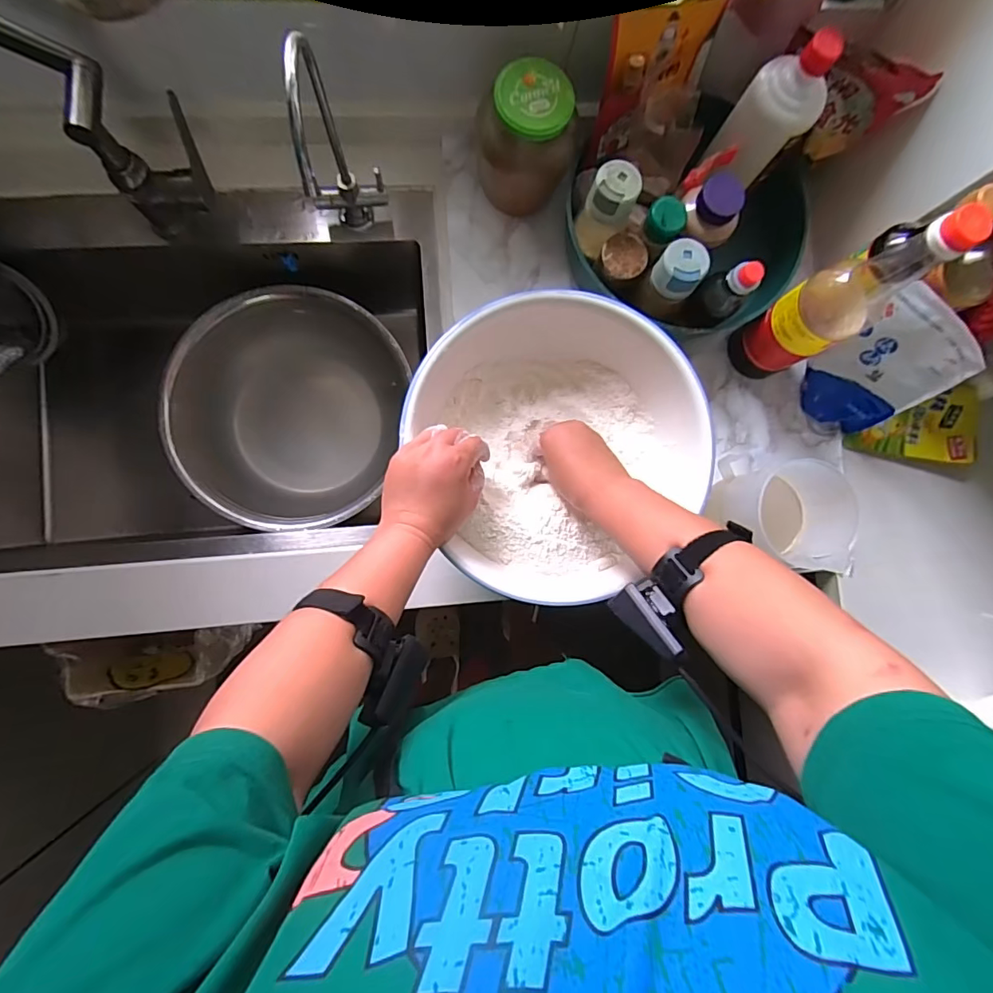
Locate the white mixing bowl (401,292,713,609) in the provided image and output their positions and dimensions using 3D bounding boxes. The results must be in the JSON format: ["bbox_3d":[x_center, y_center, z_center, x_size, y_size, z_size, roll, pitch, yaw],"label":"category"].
[{"bbox_3d":[0.069,-0.061,0.562,0.291,0.097,0.316,0,87,-5],"label":"white mixing bowl"}]

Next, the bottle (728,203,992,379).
[{"bbox_3d":[0.355,-0.201,0.520,0.079,0.284,0.072,-30,90,-6],"label":"bottle"}]

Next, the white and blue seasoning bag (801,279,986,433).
[{"bbox_3d":[0.436,-0.147,0.577,0.045,0.181,0.130,-29,90,-6],"label":"white and blue seasoning bag"}]

